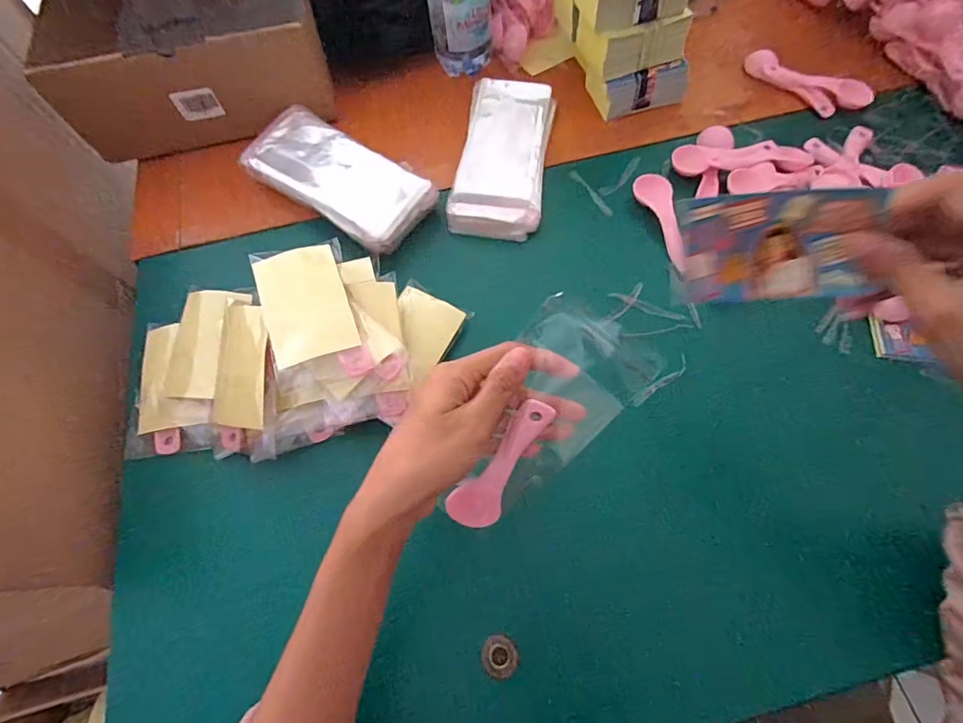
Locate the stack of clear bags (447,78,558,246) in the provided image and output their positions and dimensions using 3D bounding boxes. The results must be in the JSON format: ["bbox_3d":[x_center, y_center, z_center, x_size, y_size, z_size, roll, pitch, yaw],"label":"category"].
[{"bbox_3d":[0.024,-0.216,0.490,0.088,0.022,0.195,8,67,5],"label":"stack of clear bags"}]

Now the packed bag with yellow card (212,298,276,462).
[{"bbox_3d":[-0.188,0.013,0.365,0.064,0.007,0.122,-5,87,28],"label":"packed bag with yellow card"}]

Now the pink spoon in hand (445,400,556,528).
[{"bbox_3d":[0.015,0.069,0.293,0.032,0.103,0.005,30,26,-9],"label":"pink spoon in hand"}]

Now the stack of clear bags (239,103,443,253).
[{"bbox_3d":[-0.144,-0.181,0.467,0.195,0.032,0.089,33,71,15],"label":"stack of clear bags"}]

